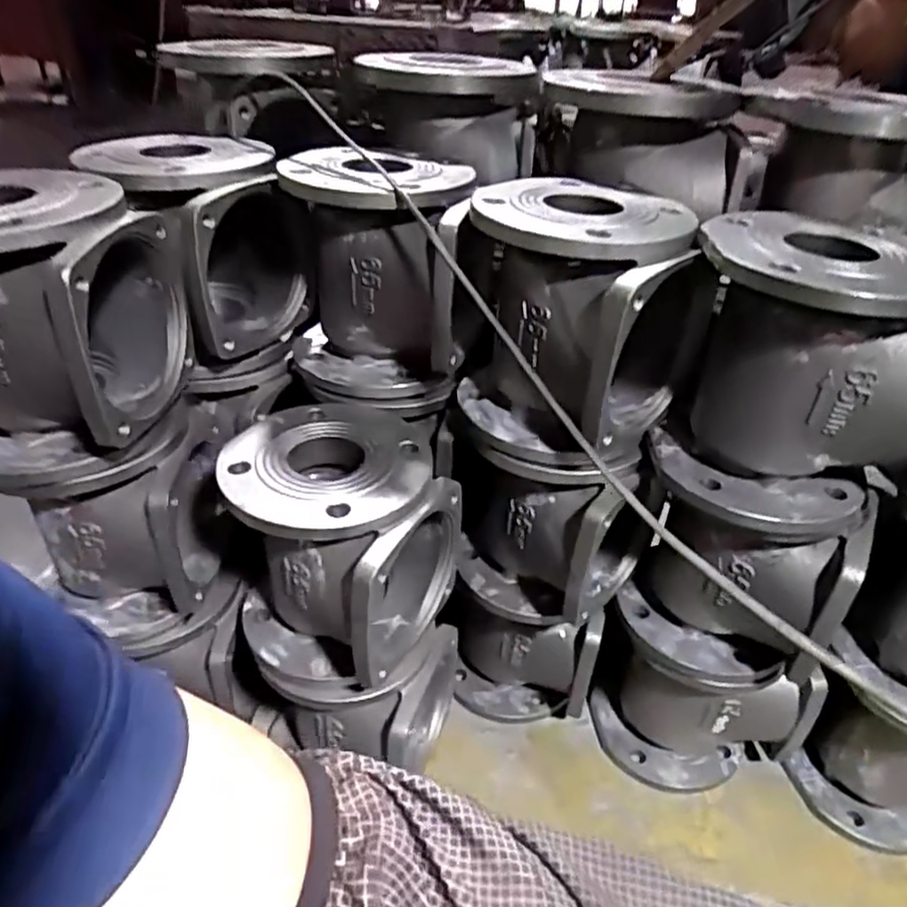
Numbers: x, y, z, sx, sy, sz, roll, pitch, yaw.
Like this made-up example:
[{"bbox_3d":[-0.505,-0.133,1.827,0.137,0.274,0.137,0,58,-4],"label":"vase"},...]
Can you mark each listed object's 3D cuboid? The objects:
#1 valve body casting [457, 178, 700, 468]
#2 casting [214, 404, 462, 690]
[{"bbox_3d":[0.103,-0.105,0.578,0.191,0.194,0.191,5,36,3],"label":"valve body casting"},{"bbox_3d":[-0.101,0.083,0.631,0.174,0.191,0.169,2,36,-1],"label":"casting"}]

